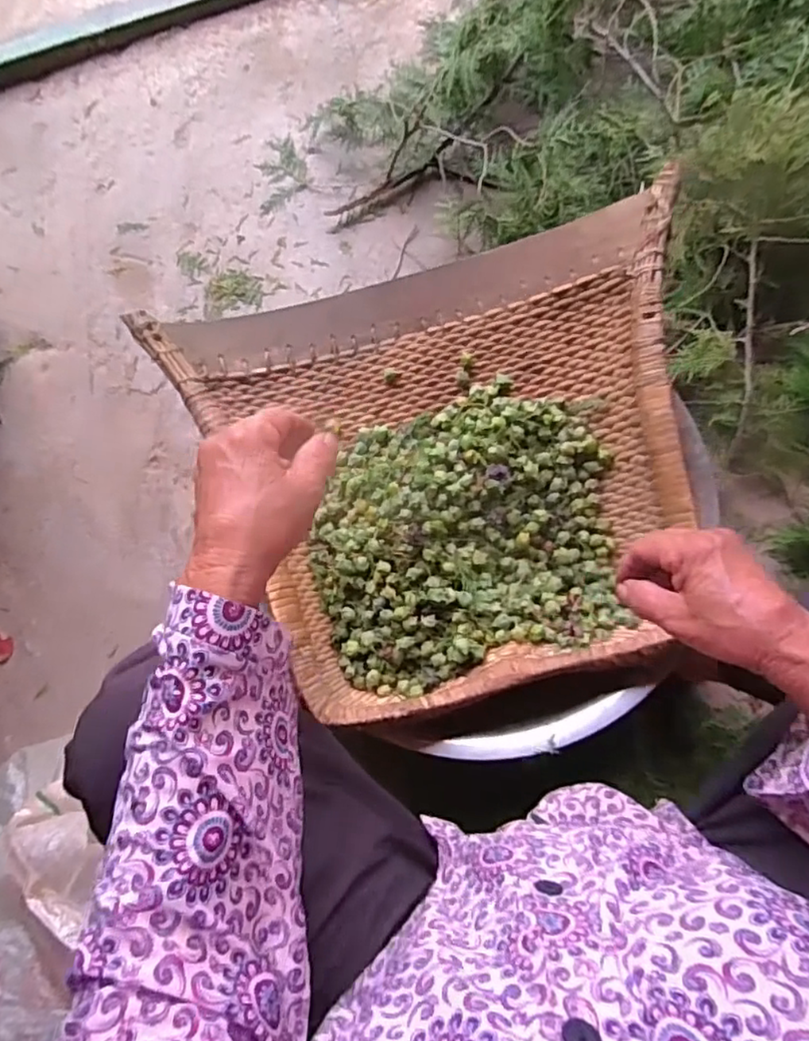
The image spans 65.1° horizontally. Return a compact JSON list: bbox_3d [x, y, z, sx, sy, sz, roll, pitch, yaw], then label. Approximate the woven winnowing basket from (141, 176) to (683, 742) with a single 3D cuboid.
[{"bbox_3d":[0.053,-0.051,0.615,0.478,0.107,0.416,-15,83,-3],"label":"woven winnowing basket"}]

